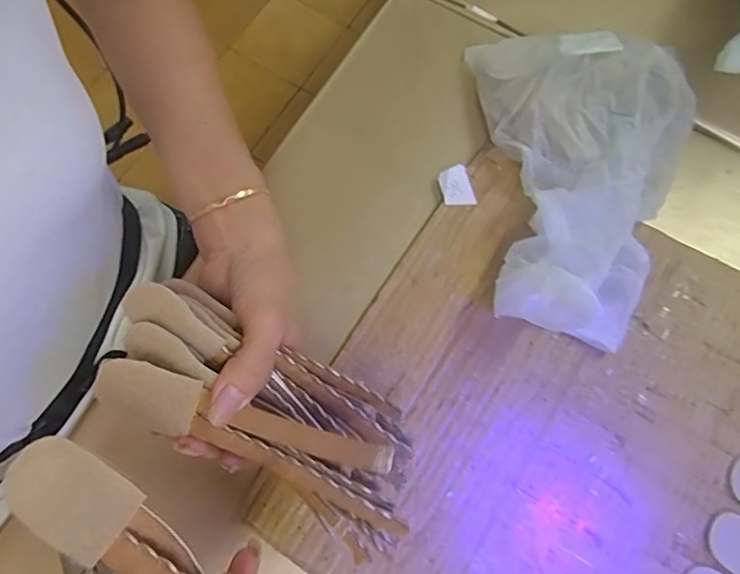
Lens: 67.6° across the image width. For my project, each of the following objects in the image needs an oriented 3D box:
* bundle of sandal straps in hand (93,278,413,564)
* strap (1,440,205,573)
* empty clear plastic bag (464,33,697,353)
[{"bbox_3d":[-0.049,0.059,0.261,0.155,0.050,0.067,31,76,-2],"label":"bundle of sandal straps in hand"},{"bbox_3d":[-0.073,0.112,0.201,0.148,0.020,0.031,39,77,10],"label":"strap"},{"bbox_3d":[0.149,-0.078,0.358,0.145,0.066,0.225,0,73,0],"label":"empty clear plastic bag"}]

